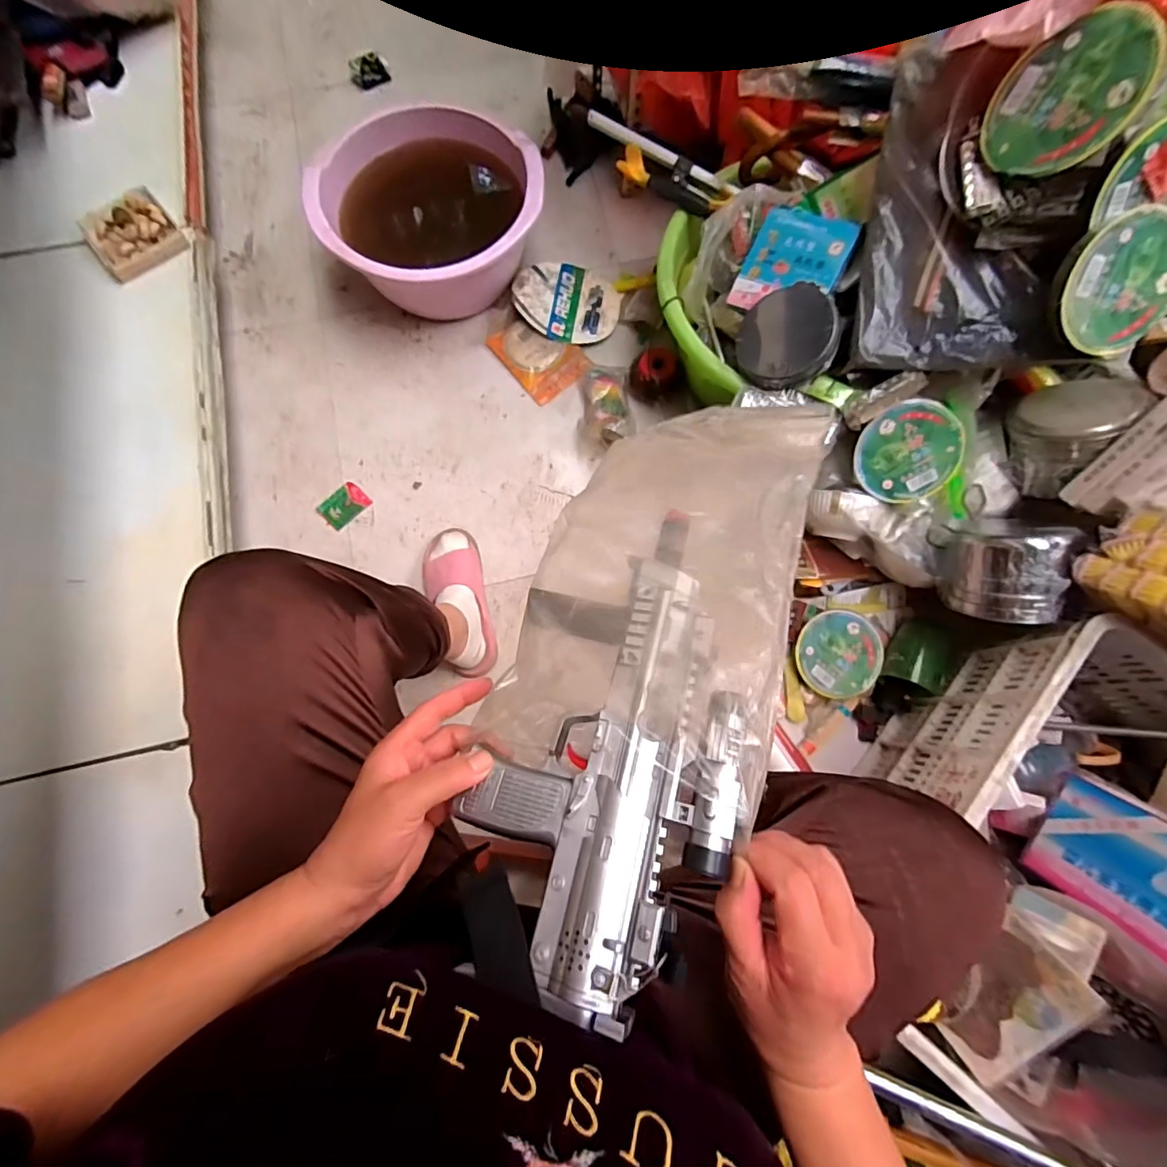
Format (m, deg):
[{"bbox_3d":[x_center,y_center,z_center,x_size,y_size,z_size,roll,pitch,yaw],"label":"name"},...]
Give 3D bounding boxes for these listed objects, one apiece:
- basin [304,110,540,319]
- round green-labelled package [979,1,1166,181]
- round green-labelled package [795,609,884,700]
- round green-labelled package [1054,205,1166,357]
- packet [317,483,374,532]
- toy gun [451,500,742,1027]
[{"bbox_3d":[-0.261,-0.647,0.965,0.373,0.197,0.329,-37,79,-8],"label":"basin"},{"bbox_3d":[0.484,-0.484,0.527,0.018,0.132,0.123,-10,96,-34],"label":"round green-labelled package"},{"bbox_3d":[0.406,0.113,0.833,0.131,0.031,0.131,0,76,0],"label":"round green-labelled package"},{"bbox_3d":[0.582,-0.325,0.570,0.129,0.032,0.133,-13,115,5],"label":"round green-labelled package"},{"bbox_3d":[-0.424,-0.138,0.928,0.061,0.006,0.084,41,80,9],"label":"packet"},{"bbox_3d":[0.020,0.087,0.335,0.148,0.044,0.297,12,66,3],"label":"toy gun"}]

